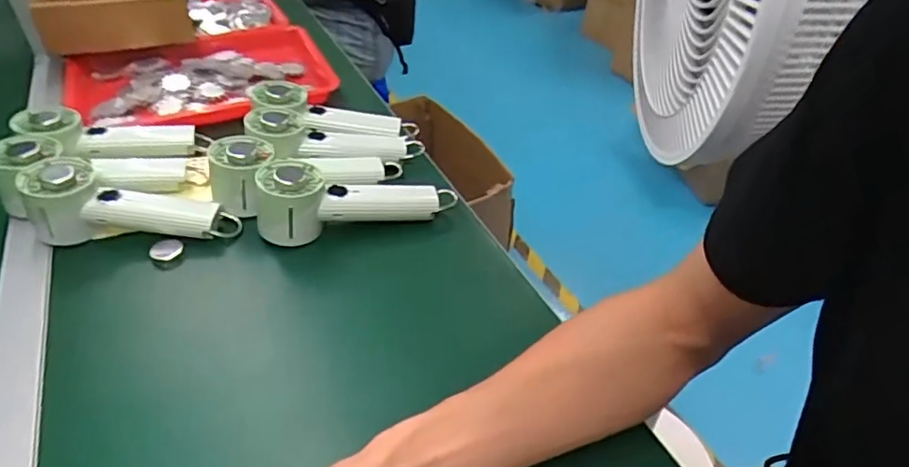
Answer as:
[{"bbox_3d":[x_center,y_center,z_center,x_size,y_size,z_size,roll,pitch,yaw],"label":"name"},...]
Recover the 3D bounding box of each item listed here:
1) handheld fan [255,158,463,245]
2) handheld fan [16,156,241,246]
[{"bbox_3d":[-0.097,-0.043,0.577,0.193,0.061,0.069,-10,42,-12],"label":"handheld fan"},{"bbox_3d":[-0.311,-0.022,0.568,0.186,0.059,0.057,8,39,-11],"label":"handheld fan"}]

